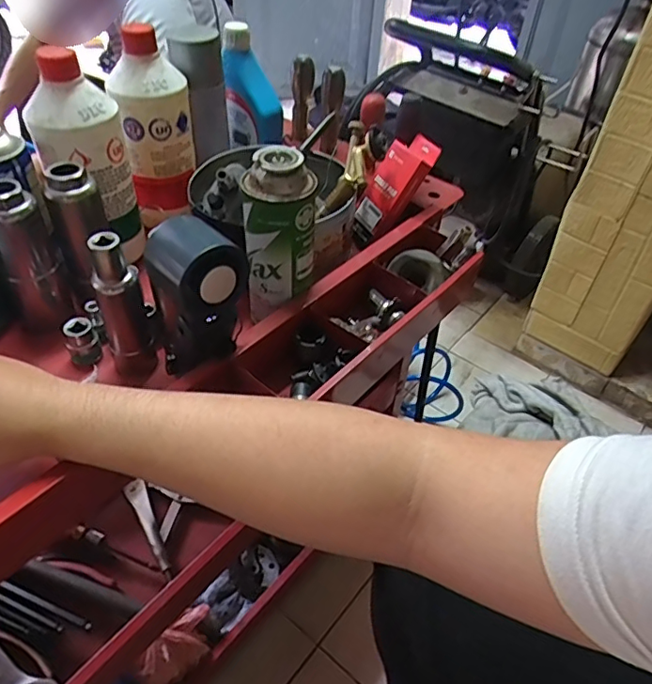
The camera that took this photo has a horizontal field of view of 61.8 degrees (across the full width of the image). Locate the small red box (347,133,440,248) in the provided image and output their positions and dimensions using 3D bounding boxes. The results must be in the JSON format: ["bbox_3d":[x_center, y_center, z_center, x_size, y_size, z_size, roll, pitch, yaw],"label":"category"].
[{"bbox_3d":[0.077,-0.186,0.662,0.059,0.140,0.023,44,17,33],"label":"small red box"}]

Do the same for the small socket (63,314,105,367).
[{"bbox_3d":[-0.233,-0.003,0.522,0.027,0.038,0.029,-14,47,-17],"label":"small socket"}]

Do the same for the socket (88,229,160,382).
[{"bbox_3d":[-0.179,-0.028,0.489,0.033,0.147,0.029,4,45,0],"label":"socket"}]

